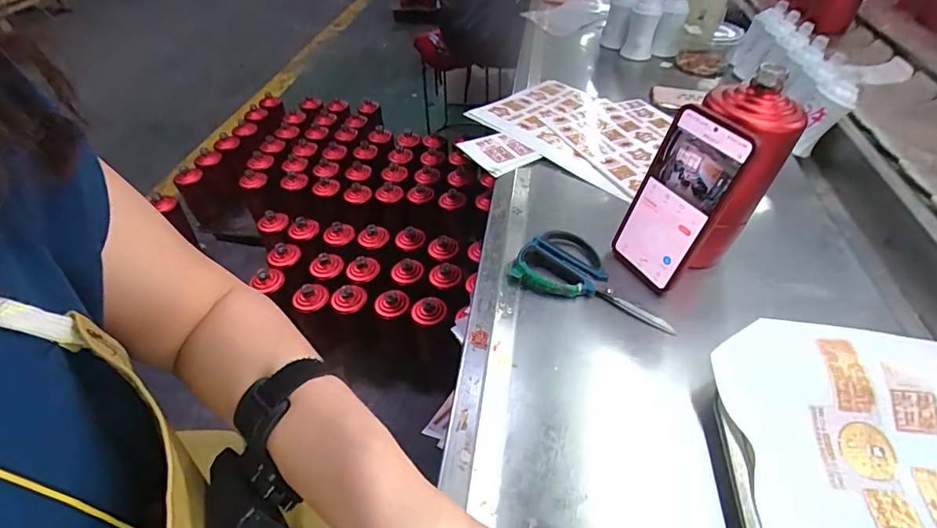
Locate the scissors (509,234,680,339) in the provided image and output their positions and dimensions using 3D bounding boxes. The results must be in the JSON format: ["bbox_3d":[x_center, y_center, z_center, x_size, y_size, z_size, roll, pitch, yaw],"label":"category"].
[{"bbox_3d":[0.132,0.010,0.478,0.160,0.012,0.084,20,48,19],"label":"scissors"}]

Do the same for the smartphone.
[{"bbox_3d":[0.194,-0.058,0.445,0.012,0.165,0.079,-10,43,-32],"label":"smartphone"}]

